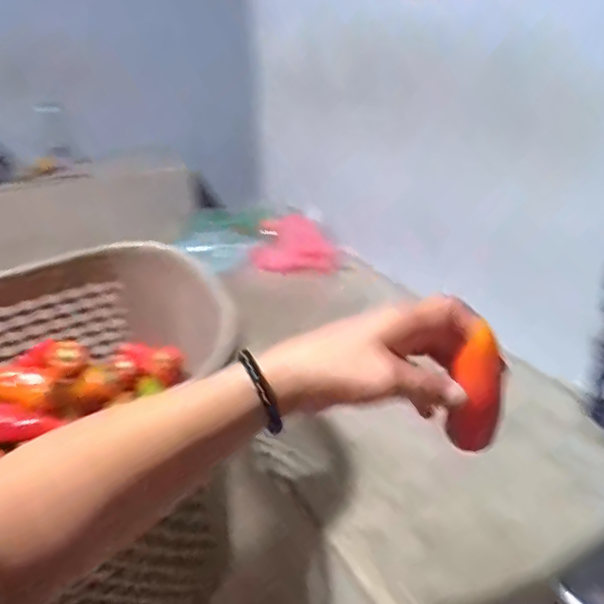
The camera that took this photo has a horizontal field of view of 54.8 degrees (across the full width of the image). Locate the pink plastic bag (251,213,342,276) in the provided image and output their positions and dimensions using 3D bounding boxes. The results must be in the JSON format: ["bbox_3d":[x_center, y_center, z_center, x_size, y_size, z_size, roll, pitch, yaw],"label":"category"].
[{"bbox_3d":[-0.015,-0.126,1.293,0.185,0.092,0.158,-3,29,-2],"label":"pink plastic bag"}]

